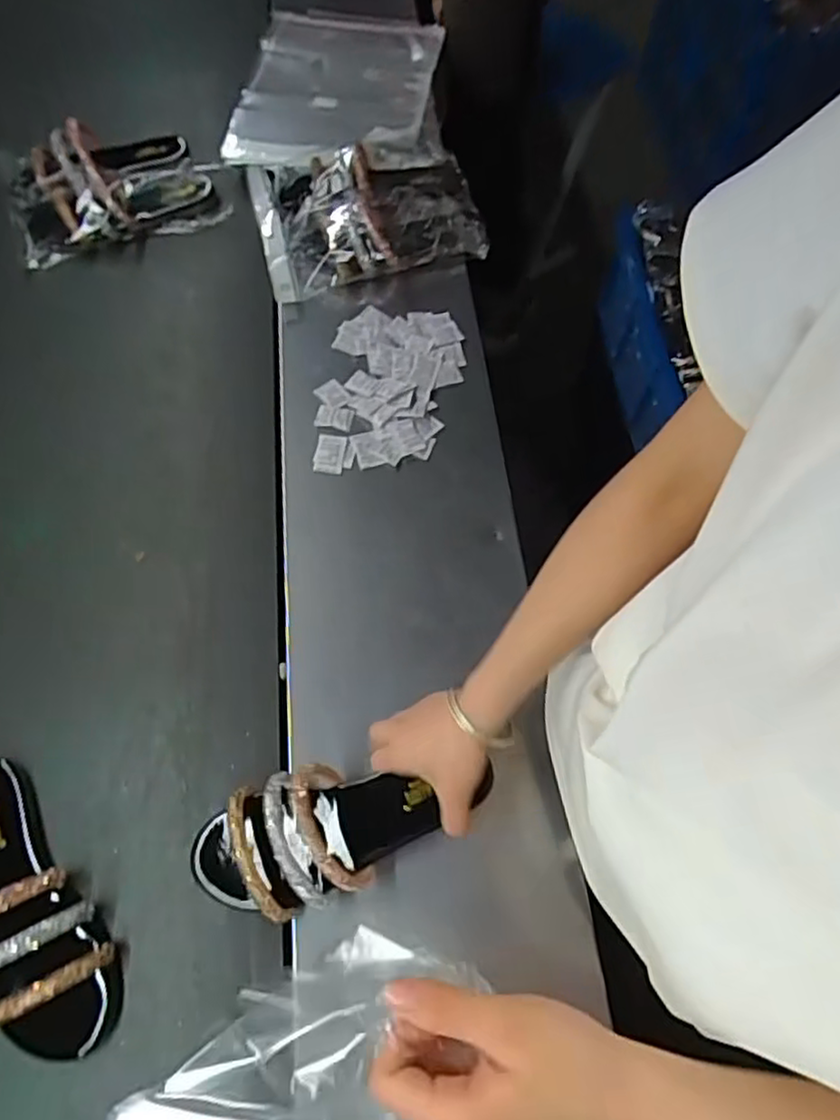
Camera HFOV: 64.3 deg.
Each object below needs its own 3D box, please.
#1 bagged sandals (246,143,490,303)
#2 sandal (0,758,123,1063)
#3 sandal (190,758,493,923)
[{"bbox_3d":[-0.075,-0.467,0.861,0.274,0.078,0.246,-14,65,-6],"label":"bagged sandals"},{"bbox_3d":[-0.331,0.274,0.531,0.085,0.077,0.241,-37,70,-16],"label":"sandal"},{"bbox_3d":[-0.067,0.208,0.520,0.235,0.065,0.098,-14,64,-2],"label":"sandal"}]

